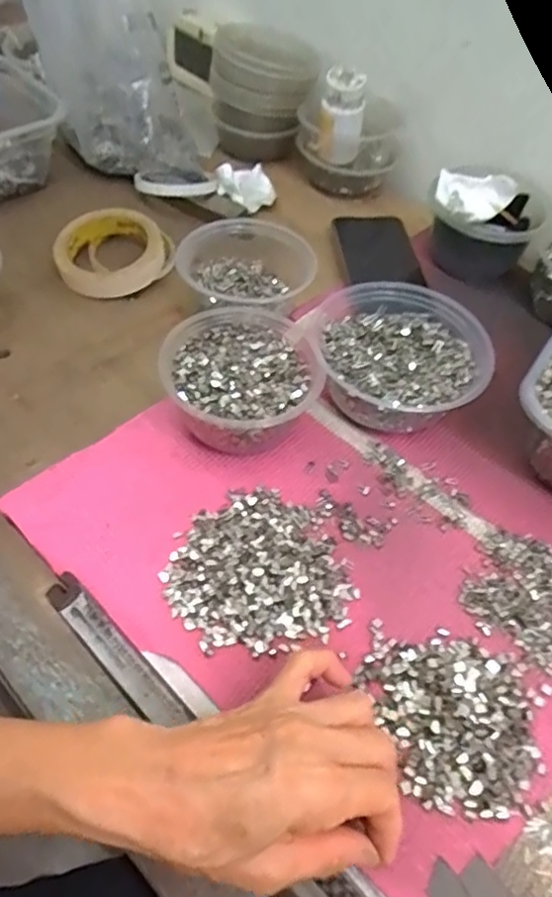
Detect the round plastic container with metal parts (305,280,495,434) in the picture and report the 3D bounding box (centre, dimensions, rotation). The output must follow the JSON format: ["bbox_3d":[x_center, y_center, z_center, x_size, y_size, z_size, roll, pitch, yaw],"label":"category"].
[{"bbox_3d":[0.095,-0.069,0.495,0.126,0.051,0.126,3,53,-4],"label":"round plastic container with metal parts"}]

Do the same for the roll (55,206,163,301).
[{"bbox_3d":[-0.155,-0.185,0.594,0.093,0.037,0.096,3,53,-4],"label":"roll"}]

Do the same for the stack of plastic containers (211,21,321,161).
[{"bbox_3d":[-0.015,-0.412,0.719,0.116,0.107,0.121,4,53,-3],"label":"stack of plastic containers"}]

